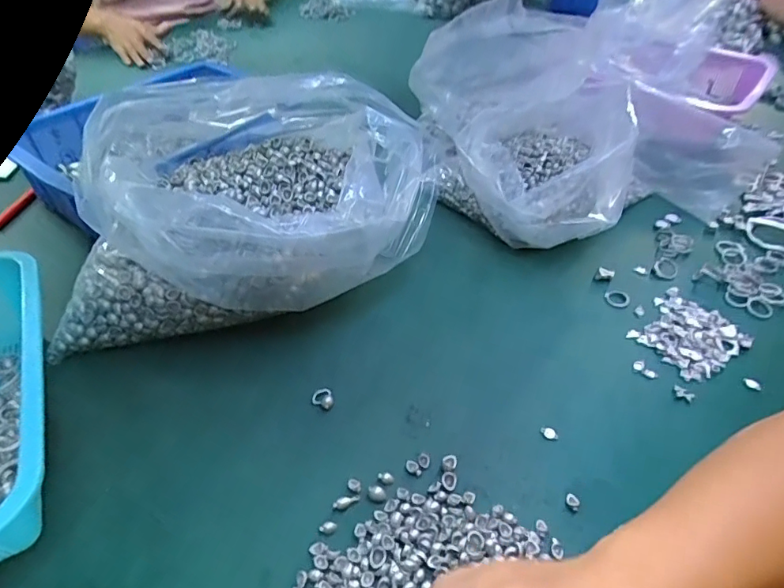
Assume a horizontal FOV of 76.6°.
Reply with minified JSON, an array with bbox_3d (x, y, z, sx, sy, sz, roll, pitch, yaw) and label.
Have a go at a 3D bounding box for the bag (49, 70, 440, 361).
[{"bbox_3d":[-0.124,-0.090,0.460,0.325,0.161,0.217,-3,45,-3],"label":"bag"}]

